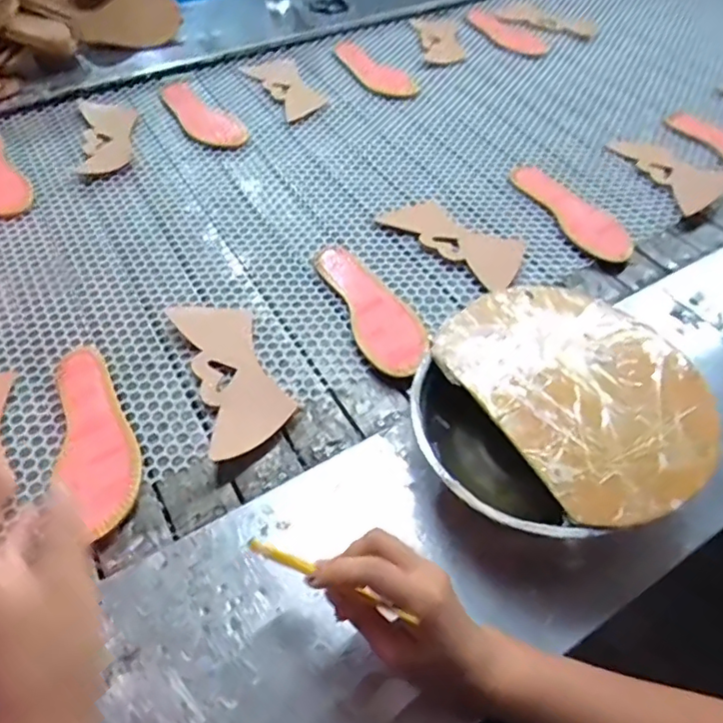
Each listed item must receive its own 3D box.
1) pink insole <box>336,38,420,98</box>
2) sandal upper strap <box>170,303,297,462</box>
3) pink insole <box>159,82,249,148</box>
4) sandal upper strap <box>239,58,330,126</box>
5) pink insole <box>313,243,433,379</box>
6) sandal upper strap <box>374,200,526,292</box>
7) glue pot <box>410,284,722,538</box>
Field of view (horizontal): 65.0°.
[{"bbox_3d":[0.026,-0.558,1.076,0.081,0.009,0.234,-25,56,-20],"label":"pink insole"},{"bbox_3d":[-0.140,0.010,0.619,0.087,0.019,0.208,-17,54,-15],"label":"sandal upper strap"},{"bbox_3d":[-0.274,-0.418,0.954,0.081,0.024,0.215,-32,59,-24],"label":"pink insole"},{"bbox_3d":[-0.132,-0.497,1.027,0.097,0.008,0.206,-23,59,-23],"label":"sandal upper strap"},{"bbox_3d":[0.004,-0.068,0.680,0.083,0.017,0.236,-28,52,-20],"label":"pink insole"},{"bbox_3d":[0.135,-0.171,0.767,0.108,0.016,0.204,-34,60,-25],"label":"sandal upper strap"},{"bbox_3d":[0.171,0.046,0.507,0.231,0.064,0.246,1,51,-1],"label":"glue pot"}]

